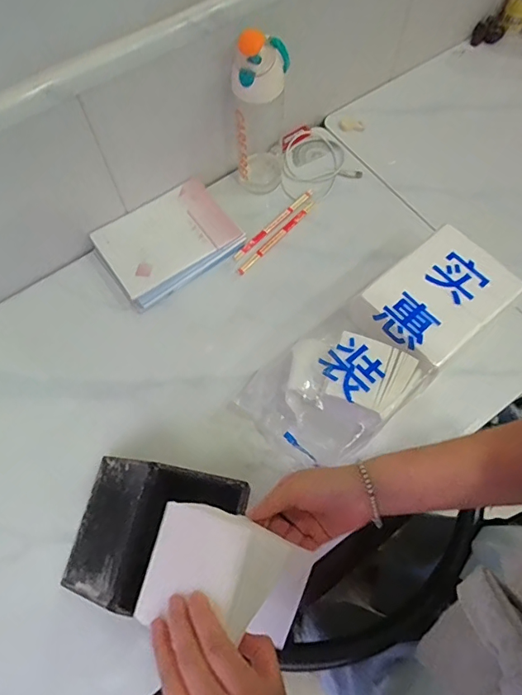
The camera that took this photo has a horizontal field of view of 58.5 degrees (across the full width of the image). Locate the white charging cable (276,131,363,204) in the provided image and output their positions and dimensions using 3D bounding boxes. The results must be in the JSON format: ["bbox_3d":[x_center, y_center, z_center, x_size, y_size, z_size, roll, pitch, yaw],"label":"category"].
[{"bbox_3d":[0.089,-0.329,0.836,0.133,0.015,0.137,-32,71,-12],"label":"white charging cable"}]

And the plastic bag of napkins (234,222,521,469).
[{"bbox_3d":[0.164,-0.004,0.667,0.397,0.093,0.170,-40,73,-15],"label":"plastic bag of napkins"}]

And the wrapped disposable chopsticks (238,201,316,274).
[{"bbox_3d":[0.029,-0.187,0.792,0.014,0.010,0.186,41,73,16],"label":"wrapped disposable chopsticks"}]

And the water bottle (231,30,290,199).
[{"bbox_3d":[-0.002,-0.359,0.724,0.080,0.253,0.068,-1,67,0],"label":"water bottle"}]

